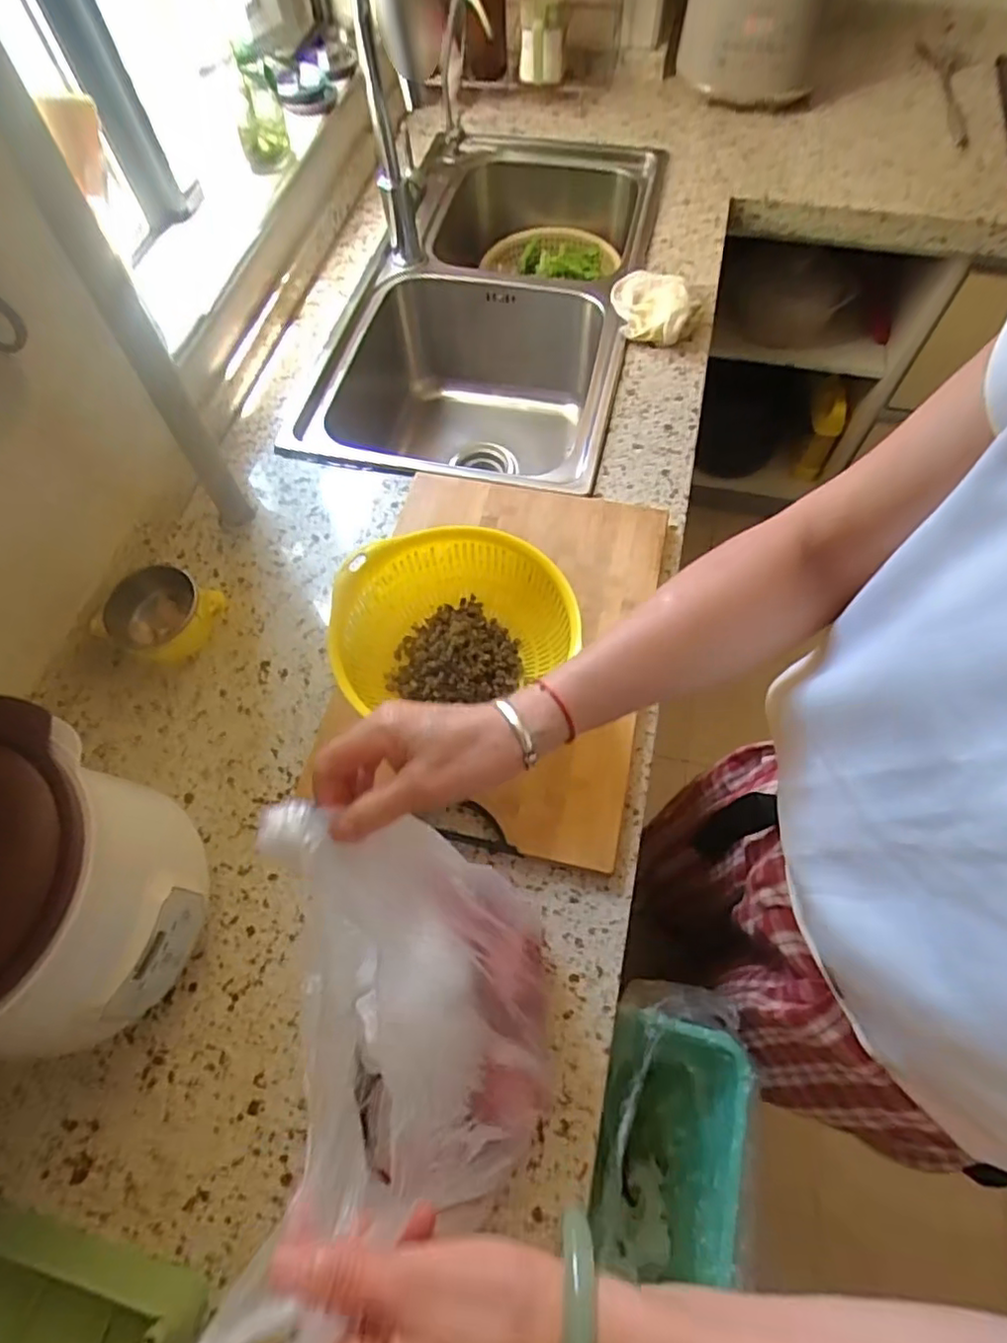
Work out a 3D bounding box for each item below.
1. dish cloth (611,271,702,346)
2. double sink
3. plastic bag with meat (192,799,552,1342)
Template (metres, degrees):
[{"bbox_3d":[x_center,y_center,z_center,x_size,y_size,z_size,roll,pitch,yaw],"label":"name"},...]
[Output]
[{"bbox_3d":[0.206,-0.507,0.866,0.107,0.047,0.152,-10,65,-3],"label":"dish cloth"},{"bbox_3d":[-0.021,-0.550,1.037,0.433,0.244,0.820,11,65,7],"label":"double sink"},{"bbox_3d":[-0.046,0.200,0.368,0.143,0.231,0.221,-5,64,0],"label":"plastic bag with meat"}]

